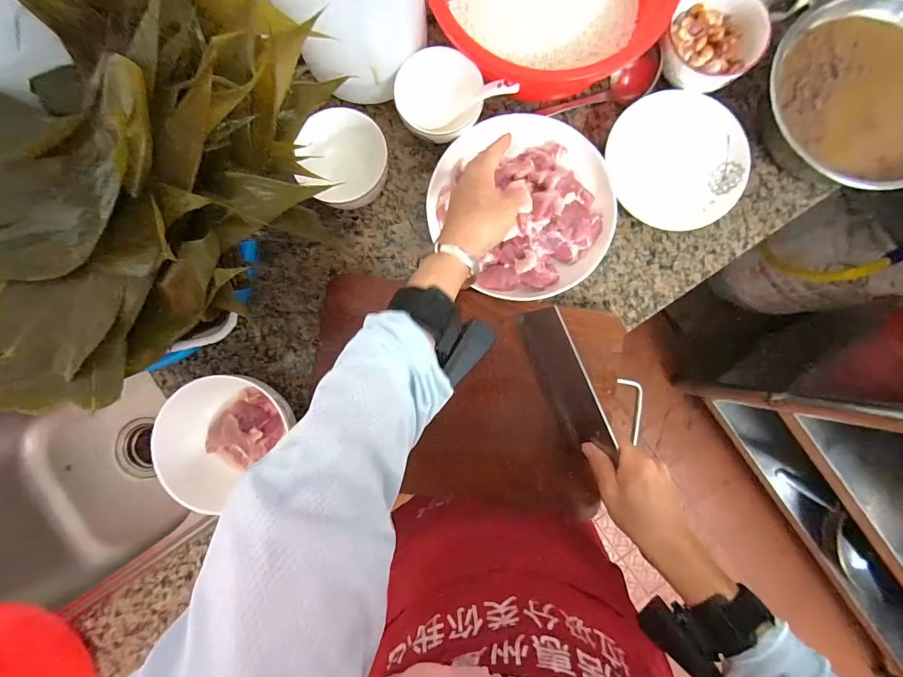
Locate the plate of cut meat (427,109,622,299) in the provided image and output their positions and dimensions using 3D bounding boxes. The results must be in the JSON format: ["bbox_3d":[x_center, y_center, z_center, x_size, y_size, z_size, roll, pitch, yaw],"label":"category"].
[{"bbox_3d":[0.087,-0.162,0.465,0.206,0.040,0.220,0,88,1],"label":"plate of cut meat"}]

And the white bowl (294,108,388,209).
[{"bbox_3d":[-0.134,-0.218,0.470,0.106,0.053,0.120,-42,88,0],"label":"white bowl"}]

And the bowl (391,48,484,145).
[{"bbox_3d":[-0.014,-0.290,0.466,0.103,0.056,0.095,-5,88,1],"label":"bowl"}]

